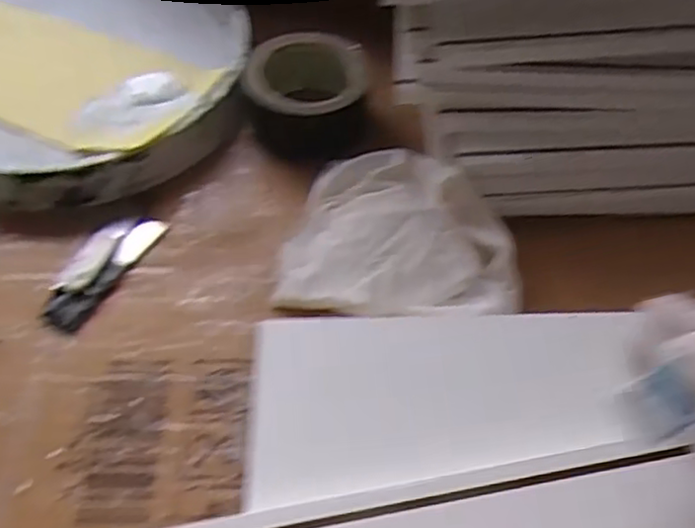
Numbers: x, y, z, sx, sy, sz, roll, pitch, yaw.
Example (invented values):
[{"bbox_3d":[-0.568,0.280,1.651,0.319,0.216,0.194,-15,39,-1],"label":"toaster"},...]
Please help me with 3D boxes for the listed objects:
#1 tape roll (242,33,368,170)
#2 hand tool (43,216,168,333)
[{"bbox_3d":[-0.032,-0.125,0.517,0.092,0.062,0.094,0,55,0],"label":"tape roll"},{"bbox_3d":[-0.169,0.000,0.454,0.036,0.014,0.103,23,58,16],"label":"hand tool"}]

